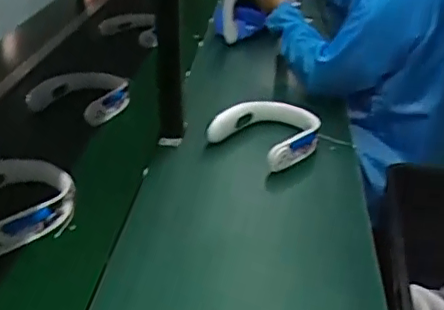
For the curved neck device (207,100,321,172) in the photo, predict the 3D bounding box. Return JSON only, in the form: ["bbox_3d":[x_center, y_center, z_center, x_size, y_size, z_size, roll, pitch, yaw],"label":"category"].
[{"bbox_3d":[0.094,-0.058,1.154,0.197,0.086,0.199,1,30,-1],"label":"curved neck device"}]

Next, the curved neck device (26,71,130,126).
[{"bbox_3d":[-0.318,-0.133,1.241,0.200,0.100,0.080,9,30,13],"label":"curved neck device"}]

